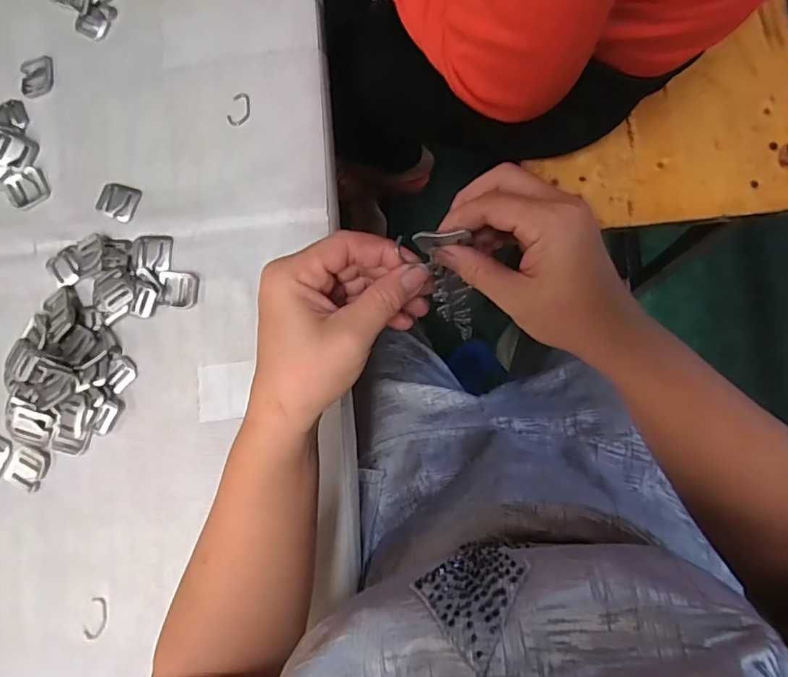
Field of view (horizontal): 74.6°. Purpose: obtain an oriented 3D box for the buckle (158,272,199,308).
[{"bbox_3d":[-0.182,-0.041,0.436,0.033,0.004,0.030,5,85,7],"label":"buckle"}]

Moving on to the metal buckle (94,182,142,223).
[{"bbox_3d":[-0.240,-0.119,0.449,0.035,0.004,0.030,18,87,8],"label":"metal buckle"}]

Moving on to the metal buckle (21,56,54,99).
[{"bbox_3d":[-0.322,-0.236,0.468,0.029,0.004,0.035,-6,84,6],"label":"metal buckle"}]

